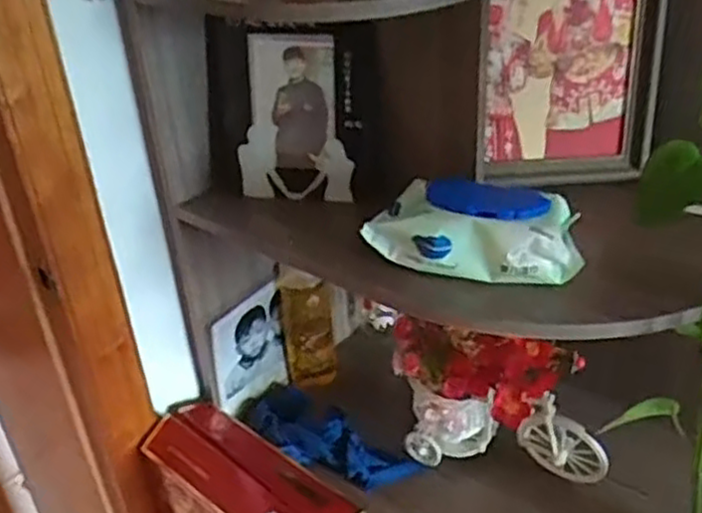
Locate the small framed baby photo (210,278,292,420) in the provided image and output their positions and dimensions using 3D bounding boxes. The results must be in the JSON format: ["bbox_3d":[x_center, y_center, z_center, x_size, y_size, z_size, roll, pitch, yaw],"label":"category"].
[{"bbox_3d":[-0.137,0.129,1.031,0.121,0.154,0.016,-29,39,-36],"label":"small framed baby photo"}]

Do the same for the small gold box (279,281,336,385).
[{"bbox_3d":[-0.059,0.113,1.080,0.070,0.167,0.023,-10,31,-10],"label":"small gold box"}]

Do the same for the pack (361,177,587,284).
[{"bbox_3d":[0.115,-0.028,0.692,0.184,0.060,0.084,5,32,14],"label":"pack"}]

